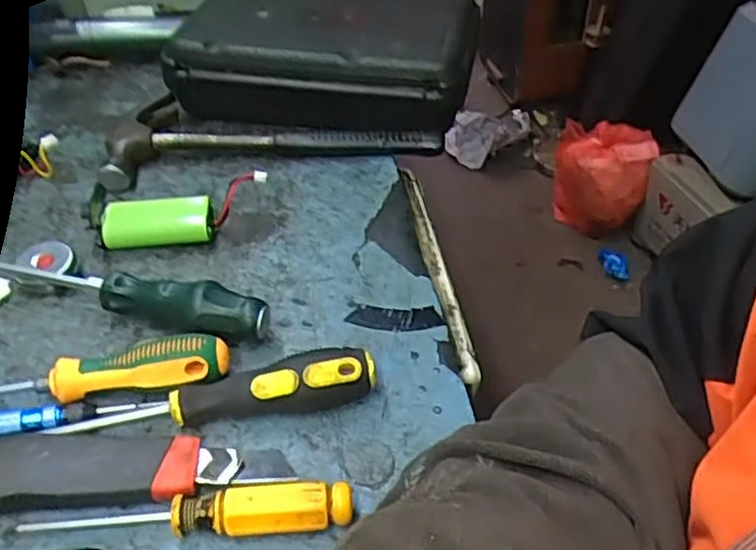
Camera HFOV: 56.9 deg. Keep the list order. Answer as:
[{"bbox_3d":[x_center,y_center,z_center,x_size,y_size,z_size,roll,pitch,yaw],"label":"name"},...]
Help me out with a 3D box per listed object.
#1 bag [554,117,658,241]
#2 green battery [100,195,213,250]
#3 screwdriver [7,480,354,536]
[{"bbox_3d":[0.524,-0.238,1.653,0.205,0.209,0.217,10,45,11],"label":"bag"},{"bbox_3d":[-0.143,-0.034,0.456,0.068,0.024,0.028,-5,44,-5],"label":"green battery"},{"bbox_3d":[-0.085,0.107,0.310,0.145,0.022,0.019,-2,44,-2],"label":"screwdriver"}]

